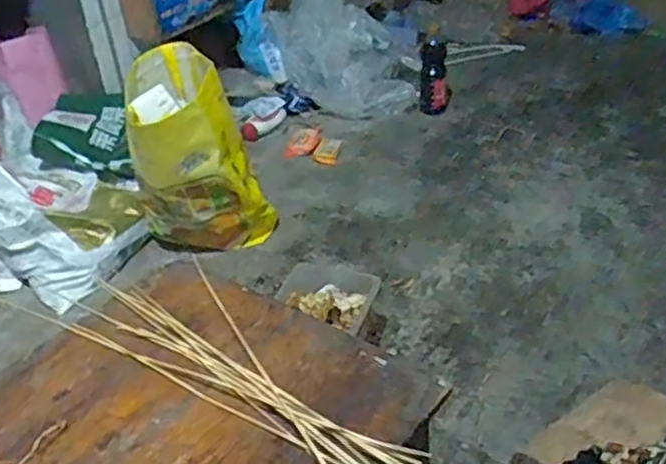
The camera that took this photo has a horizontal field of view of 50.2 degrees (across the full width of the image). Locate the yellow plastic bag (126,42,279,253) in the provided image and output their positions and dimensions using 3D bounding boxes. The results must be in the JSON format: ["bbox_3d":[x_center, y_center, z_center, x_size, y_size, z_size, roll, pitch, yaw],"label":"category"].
[{"bbox_3d":[-0.289,-0.149,1.523,0.258,0.397,0.293,-17,36,-16],"label":"yellow plastic bag"}]

